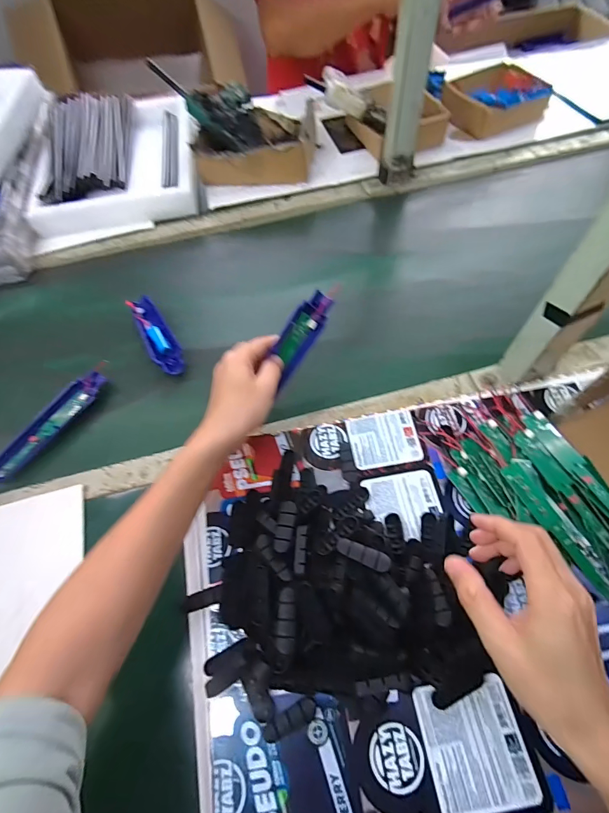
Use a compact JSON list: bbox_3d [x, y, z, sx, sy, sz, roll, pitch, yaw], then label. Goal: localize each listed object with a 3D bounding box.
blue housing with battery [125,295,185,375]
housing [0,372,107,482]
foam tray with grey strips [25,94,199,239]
[{"bbox_3d":[-0.215,-0.103,0.556,0.039,0.026,0.163,-31,63,-14],"label":"blue housing with battery"},{"bbox_3d":[-0.328,0.021,0.492,0.032,0.026,0.169,32,67,20],"label":"housing"},{"bbox_3d":[-0.368,-0.489,0.753,0.297,0.066,0.378,-14,60,-4],"label":"foam tray with grey strips"}]

